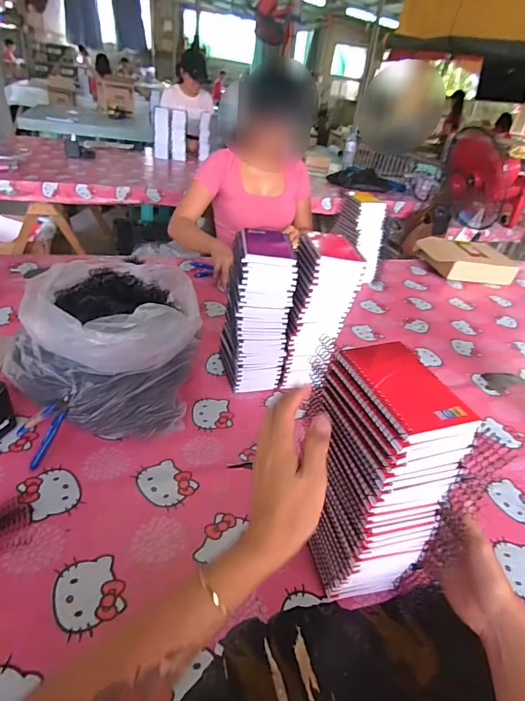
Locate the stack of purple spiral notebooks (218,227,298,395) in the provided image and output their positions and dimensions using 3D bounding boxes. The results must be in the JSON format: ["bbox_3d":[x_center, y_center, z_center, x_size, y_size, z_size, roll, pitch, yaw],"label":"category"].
[{"bbox_3d":[-0.013,-0.063,0.762,0.101,0.288,0.131,-3,35,-14],"label":"stack of purple spiral notebooks"}]

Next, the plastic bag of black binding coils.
[{"bbox_3d":[-0.270,-0.034,0.748,0.287,0.208,0.378,6,34,-4],"label":"plastic bag of black binding coils"}]

